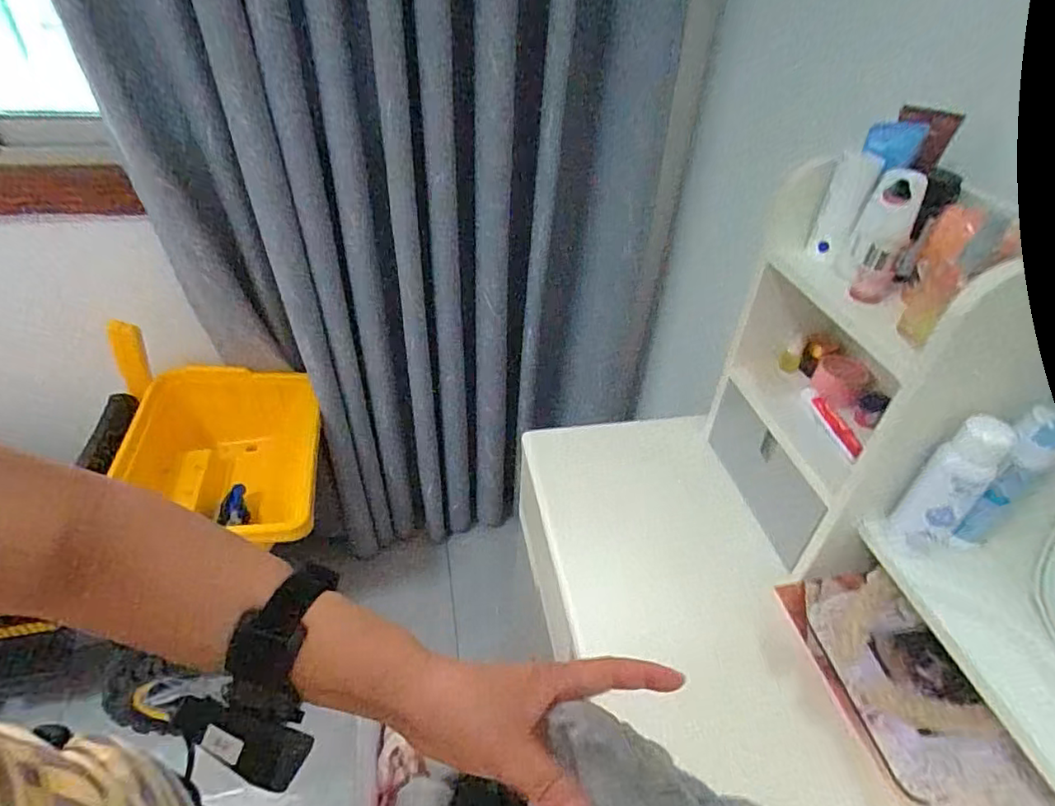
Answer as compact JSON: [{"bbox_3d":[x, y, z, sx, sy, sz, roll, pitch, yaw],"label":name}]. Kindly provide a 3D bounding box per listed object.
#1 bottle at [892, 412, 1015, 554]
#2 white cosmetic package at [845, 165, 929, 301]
[{"bbox_3d":[0.361,0.072,0.487,0.034,0.131,0.041,-29,50,-34],"label":"bottle"},{"bbox_3d":[0.327,-0.153,0.527,0.040,0.117,0.046,11,19,8],"label":"white cosmetic package"}]

